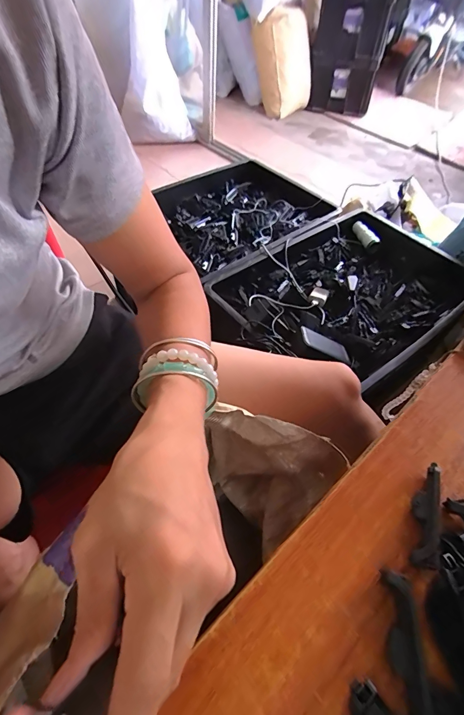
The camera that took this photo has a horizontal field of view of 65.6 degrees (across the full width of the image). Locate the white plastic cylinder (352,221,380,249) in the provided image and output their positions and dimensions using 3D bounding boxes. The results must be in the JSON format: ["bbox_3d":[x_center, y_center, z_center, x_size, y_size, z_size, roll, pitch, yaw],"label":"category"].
[{"bbox_3d":[0.373,-0.345,1.018,0.038,0.032,0.100,-13,54,-14],"label":"white plastic cylinder"}]

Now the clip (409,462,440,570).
[{"bbox_3d":[0.135,0.107,0.250,0.015,0.017,0.071,18,53,10],"label":"clip"}]

